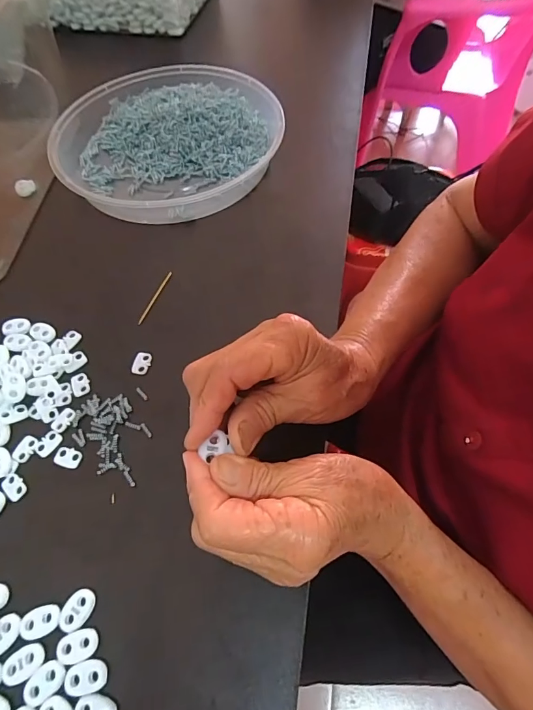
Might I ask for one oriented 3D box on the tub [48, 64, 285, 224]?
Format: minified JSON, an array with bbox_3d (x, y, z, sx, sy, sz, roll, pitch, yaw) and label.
[{"bbox_3d":[-0.102,-0.230,0.438,0.228,0.038,0.215,0,61,1],"label":"tub"}]

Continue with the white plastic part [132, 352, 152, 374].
[{"bbox_3d":[-0.098,0.006,0.327,0.014,0.004,0.019,15,62,9],"label":"white plastic part"}]

